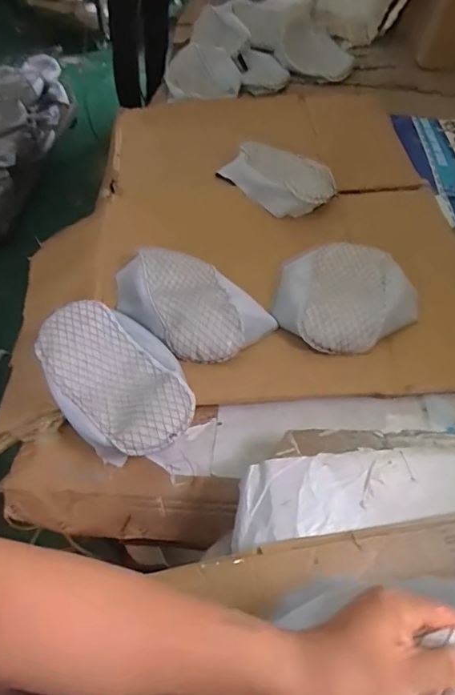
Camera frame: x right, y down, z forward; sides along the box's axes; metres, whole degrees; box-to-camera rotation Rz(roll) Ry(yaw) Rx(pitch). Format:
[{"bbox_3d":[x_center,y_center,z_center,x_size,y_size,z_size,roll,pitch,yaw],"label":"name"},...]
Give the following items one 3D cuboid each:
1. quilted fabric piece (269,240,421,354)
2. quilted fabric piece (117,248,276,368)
[{"bbox_3d":[0.231,-0.098,0.958,0.264,0.093,0.246,0,51,0],"label":"quilted fabric piece"},{"bbox_3d":[-0.081,-0.088,0.963,0.210,0.071,0.303,-35,59,-25],"label":"quilted fabric piece"}]

